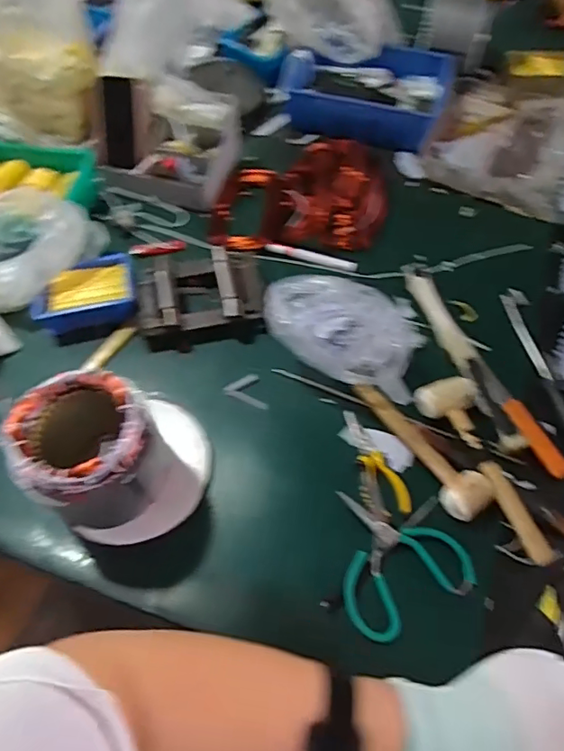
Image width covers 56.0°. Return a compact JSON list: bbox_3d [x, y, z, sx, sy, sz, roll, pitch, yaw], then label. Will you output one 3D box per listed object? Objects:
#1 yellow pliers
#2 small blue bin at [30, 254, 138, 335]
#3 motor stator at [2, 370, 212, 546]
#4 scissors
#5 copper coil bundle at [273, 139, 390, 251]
[{"bbox_3d":[0.121,0.111,0.699,0.059,0.020,0.153,-14,62,-7],"label":"yellow pliers"},{"bbox_3d":[-0.306,-0.125,0.842,0.153,0.061,0.103,-12,62,-6],"label":"small blue bin"},{"bbox_3d":[-0.194,0.099,0.642,0.188,0.187,0.159,-12,62,-6],"label":"motor stator"},{"bbox_3d":[0.153,0.226,0.642,0.157,0.018,0.163,-1,61,0],"label":"scissors"},{"bbox_3d":[0.087,-0.322,0.927,0.194,0.078,0.213,0,61,1],"label":"copper coil bundle"}]

